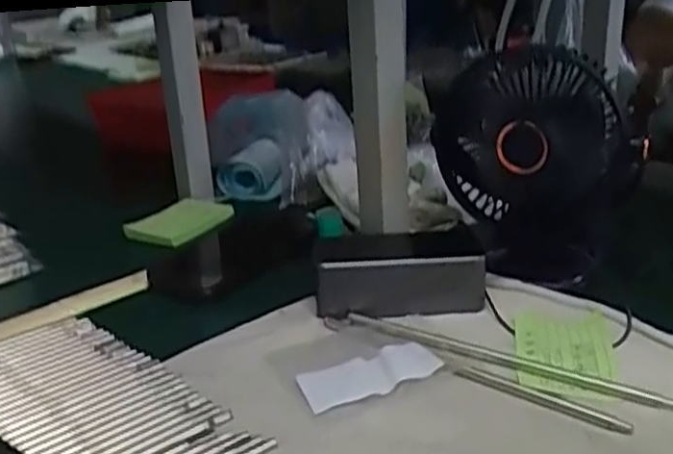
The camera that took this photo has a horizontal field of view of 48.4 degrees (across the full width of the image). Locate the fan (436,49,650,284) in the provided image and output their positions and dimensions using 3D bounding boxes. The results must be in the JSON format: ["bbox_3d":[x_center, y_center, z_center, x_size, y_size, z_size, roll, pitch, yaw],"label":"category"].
[{"bbox_3d":[0.157,-0.046,0.601,0.147,0.176,0.090,-1,21,5],"label":"fan"}]

